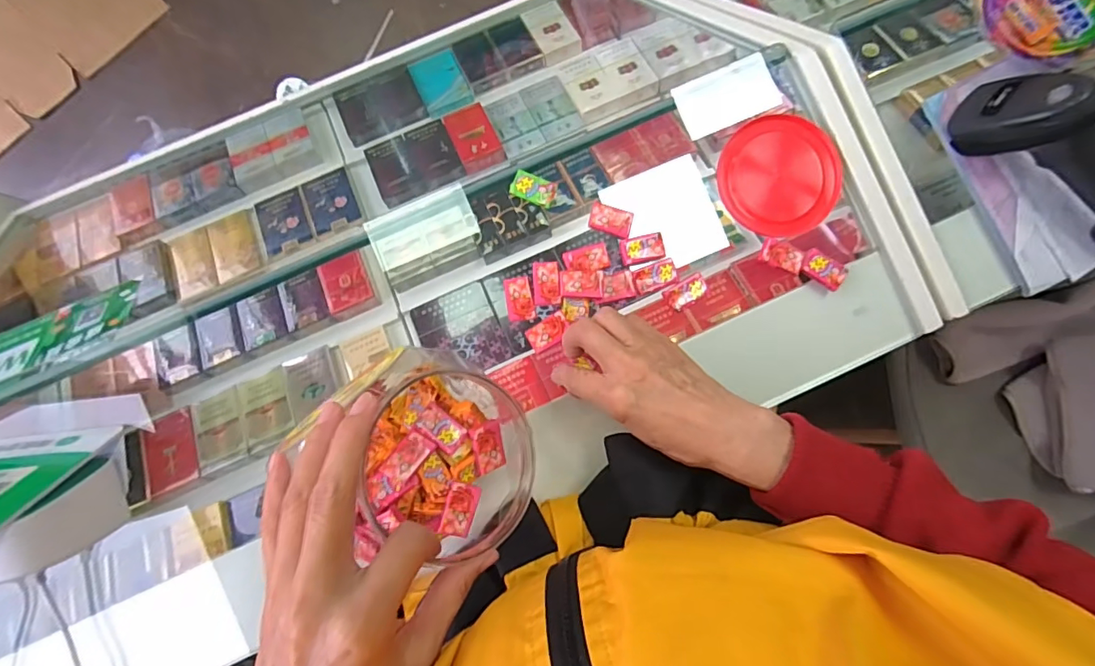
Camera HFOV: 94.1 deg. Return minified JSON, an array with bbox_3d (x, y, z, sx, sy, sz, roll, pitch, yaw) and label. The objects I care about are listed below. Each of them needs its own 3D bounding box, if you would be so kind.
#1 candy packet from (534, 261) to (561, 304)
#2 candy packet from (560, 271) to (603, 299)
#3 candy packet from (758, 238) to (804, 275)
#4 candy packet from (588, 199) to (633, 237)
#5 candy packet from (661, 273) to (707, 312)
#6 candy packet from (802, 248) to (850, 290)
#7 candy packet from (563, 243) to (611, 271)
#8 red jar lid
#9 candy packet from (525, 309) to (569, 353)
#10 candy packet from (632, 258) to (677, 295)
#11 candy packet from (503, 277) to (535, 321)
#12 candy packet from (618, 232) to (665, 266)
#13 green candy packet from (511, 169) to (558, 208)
[{"bbox_3d":[-0.001,-0.041,0.418,0.022,0.006,0.035,-3,88,-3],"label":"candy packet"},{"bbox_3d":[0.028,-0.040,0.415,0.034,0.007,0.022,2,88,-3],"label":"candy packet"},{"bbox_3d":[0.195,-0.064,0.423,0.034,0.006,0.022,22,87,-2],"label":"candy packet"},{"bbox_3d":[0.053,-0.093,0.419,0.035,0.009,0.021,14,88,-2],"label":"candy packet"},{"bbox_3d":[0.115,-0.035,0.421,0.035,0.009,0.019,-34,90,-3],"label":"candy packet"},{"bbox_3d":[0.233,-0.054,0.429,0.038,0.006,0.024,28,87,-2],"label":"candy packet"},{"bbox_3d":[0.033,-0.061,0.422,0.036,0.009,0.022,-14,89,-3],"label":"candy packet"},{"bbox_3d":[0.200,-0.136,0.438,0.093,0.024,0.101,0,88,-3],"label":"red jar lid"},{"bbox_3d":[0.001,-0.001,0.414,0.035,0.007,0.021,-32,90,-3],"label":"candy packet"},{"bbox_3d":[0.089,-0.048,0.424,0.038,0.004,0.020,-23,89,-3],"label":"candy packet"},{"bbox_3d":[-0.023,-0.028,0.417,0.022,0.004,0.035,-8,89,-3],"label":"candy packet"},{"bbox_3d":[0.079,-0.070,0.423,0.035,0.004,0.022,-13,89,-3],"label":"candy packet"},{"bbox_3d":[-0.010,-0.119,0.420,0.038,0.005,0.021,21,87,-2],"label":"green candy packet"}]

